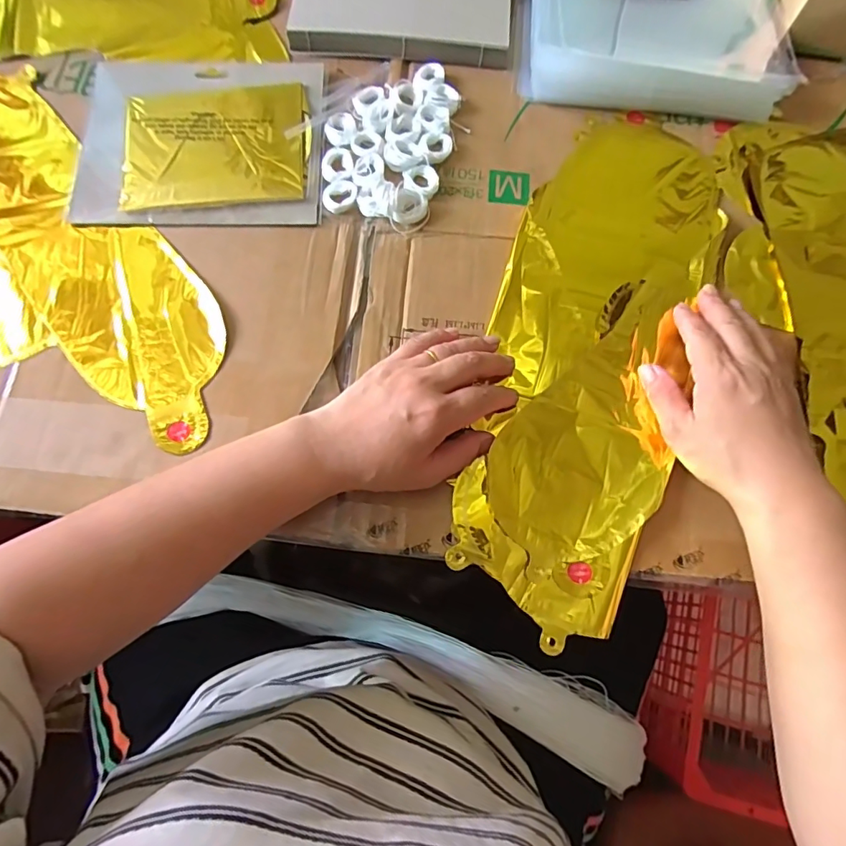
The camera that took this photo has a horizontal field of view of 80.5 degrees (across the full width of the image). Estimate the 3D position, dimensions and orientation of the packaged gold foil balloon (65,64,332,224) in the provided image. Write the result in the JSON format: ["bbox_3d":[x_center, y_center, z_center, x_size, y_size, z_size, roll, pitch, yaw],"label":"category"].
[{"bbox_3d":[-0.182,-0.240,0.413,0.199,0.007,0.171,-1,75,0],"label":"packaged gold foil balloon"}]

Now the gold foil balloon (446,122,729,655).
[{"bbox_3d":[0.125,-0.065,0.371,0.141,0.015,0.404,17,74,4],"label":"gold foil balloon"}]

